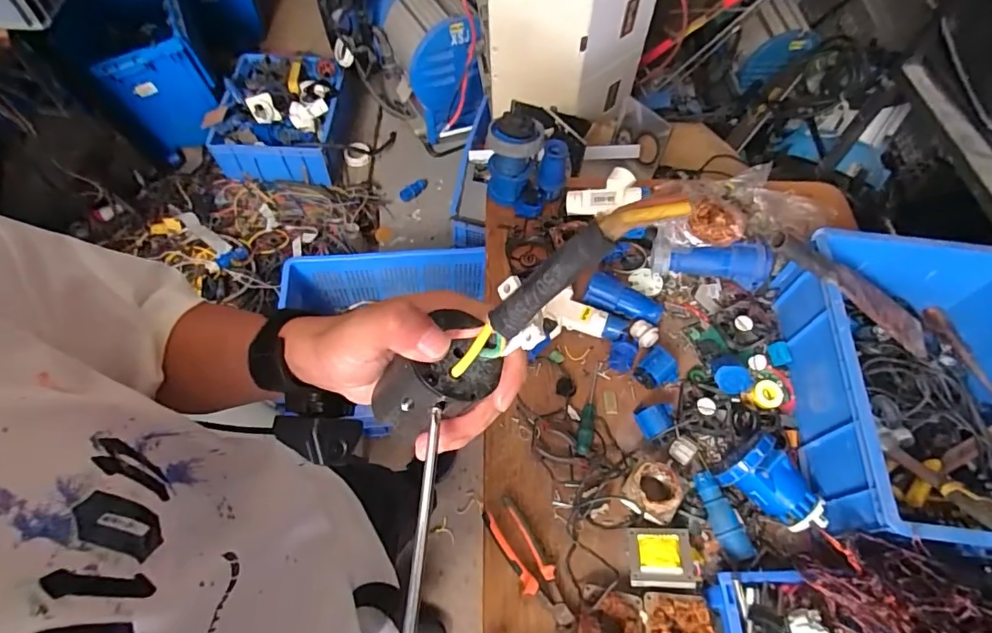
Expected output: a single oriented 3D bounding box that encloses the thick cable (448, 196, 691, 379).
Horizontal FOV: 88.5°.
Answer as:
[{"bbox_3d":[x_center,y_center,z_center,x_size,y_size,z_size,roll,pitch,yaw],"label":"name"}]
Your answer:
[{"bbox_3d":[0.021,-0.011,0.207,0.019,0.122,0.016,10,53,-39],"label":"thick cable"}]

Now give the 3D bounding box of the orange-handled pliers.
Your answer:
[{"bbox_3d":[0.048,0.363,0.753,0.055,0.023,0.185,-25,65,-16],"label":"orange-handled pliers"}]

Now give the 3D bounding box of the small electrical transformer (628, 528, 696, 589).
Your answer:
[{"bbox_3d":[0.234,0.341,0.724,0.085,0.037,0.076,-8,60,19],"label":"small electrical transformer"}]

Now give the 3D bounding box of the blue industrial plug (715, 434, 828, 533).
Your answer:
[{"bbox_3d":[0.416,0.258,0.760,0.143,0.105,0.084,40,67,18],"label":"blue industrial plug"}]

